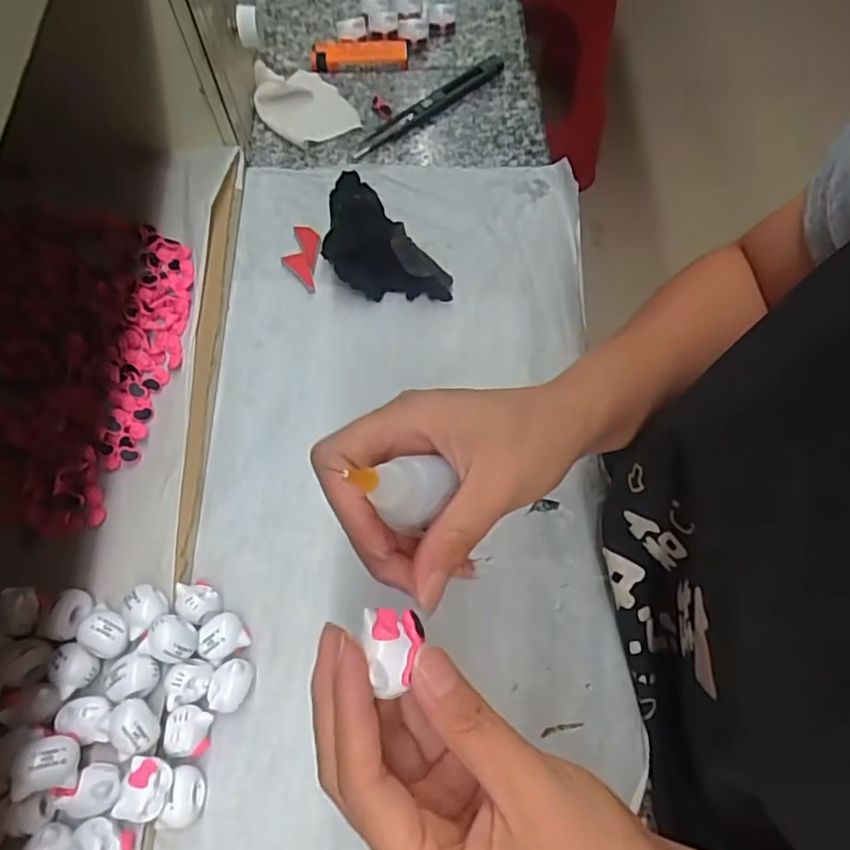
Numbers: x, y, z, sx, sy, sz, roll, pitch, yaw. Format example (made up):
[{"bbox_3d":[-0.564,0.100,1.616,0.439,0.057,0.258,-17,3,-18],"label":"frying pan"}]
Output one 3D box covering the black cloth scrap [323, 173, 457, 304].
[{"bbox_3d":[-0.034,-0.115,0.416,0.057,0.030,0.103,-34,71,-15],"label":"black cloth scrap"}]

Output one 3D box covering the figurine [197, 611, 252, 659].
[{"bbox_3d":[-0.106,0.110,0.328,0.023,0.021,0.022,0,66,-1],"label":"figurine"}]

